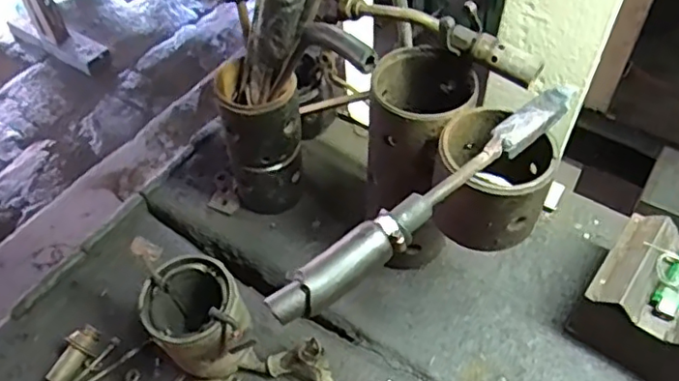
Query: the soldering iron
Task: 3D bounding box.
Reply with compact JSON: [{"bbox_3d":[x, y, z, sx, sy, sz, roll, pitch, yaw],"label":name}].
[{"bbox_3d":[0.067,0.003,0.412,0.268,0.028,0.029,-33,57,-22],"label":"soldering iron"}]

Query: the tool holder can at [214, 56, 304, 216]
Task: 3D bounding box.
[{"bbox_3d":[-0.081,-0.051,0.646,0.076,0.175,0.072,-1,51,1],"label":"tool holder can"}]

